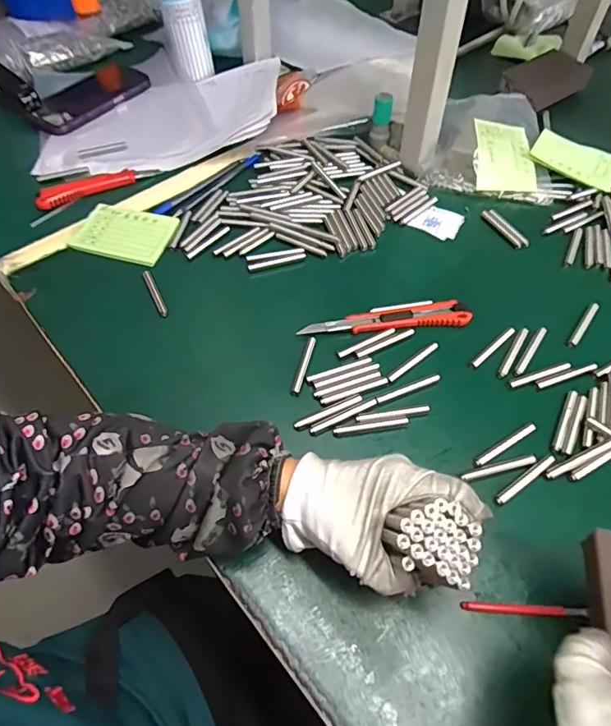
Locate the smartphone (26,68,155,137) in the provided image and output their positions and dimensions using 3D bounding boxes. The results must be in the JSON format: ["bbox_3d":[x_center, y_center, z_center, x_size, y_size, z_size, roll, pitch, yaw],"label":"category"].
[{"bbox_3d":[-0.303,-0.372,0.689,0.087,0.011,0.158,32,61,21],"label":"smartphone"}]

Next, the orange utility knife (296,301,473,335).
[{"bbox_3d":[0.072,-0.040,0.443,0.150,0.007,0.024,-4,54,-4],"label":"orange utility knife"}]

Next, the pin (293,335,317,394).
[{"bbox_3d":[0.000,0.001,0.417,0.007,0.004,0.059,12,55,8],"label":"pin"}]

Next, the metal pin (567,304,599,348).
[{"bbox_3d":[0.248,-0.035,0.440,0.008,0.004,0.060,34,61,21],"label":"metal pin"}]

